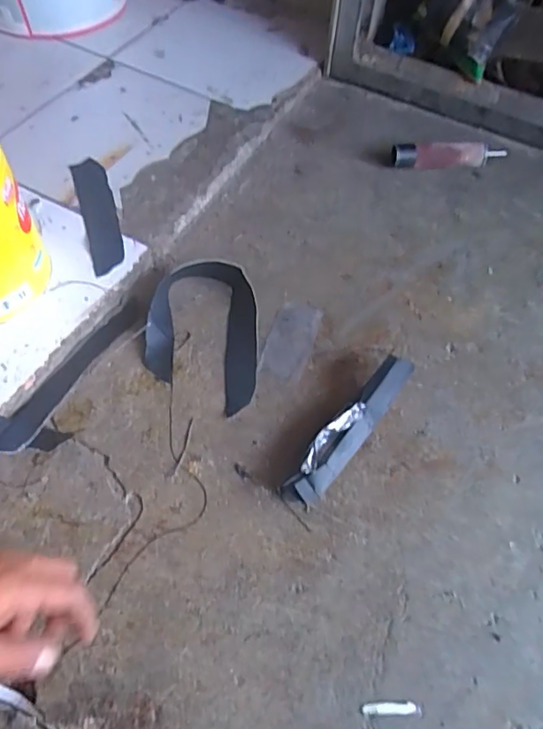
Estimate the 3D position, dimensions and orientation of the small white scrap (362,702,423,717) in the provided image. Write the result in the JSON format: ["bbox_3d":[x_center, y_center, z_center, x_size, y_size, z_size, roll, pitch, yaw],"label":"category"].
[{"bbox_3d":[0.093,0.267,0.400,0.045,0.004,0.009,2,59,-1],"label":"small white scrap"}]

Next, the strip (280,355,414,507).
[{"bbox_3d":[0.080,0.062,0.521,0.037,0.023,0.191,35,64,18],"label":"strip"}]

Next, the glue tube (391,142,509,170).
[{"bbox_3d":[0.258,-0.301,0.745,0.169,0.026,0.038,-7,59,-7],"label":"glue tube"}]

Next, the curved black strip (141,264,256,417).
[{"bbox_3d":[-0.075,-0.035,0.560,0.119,0.028,0.174,2,59,-1],"label":"curved black strip"}]

